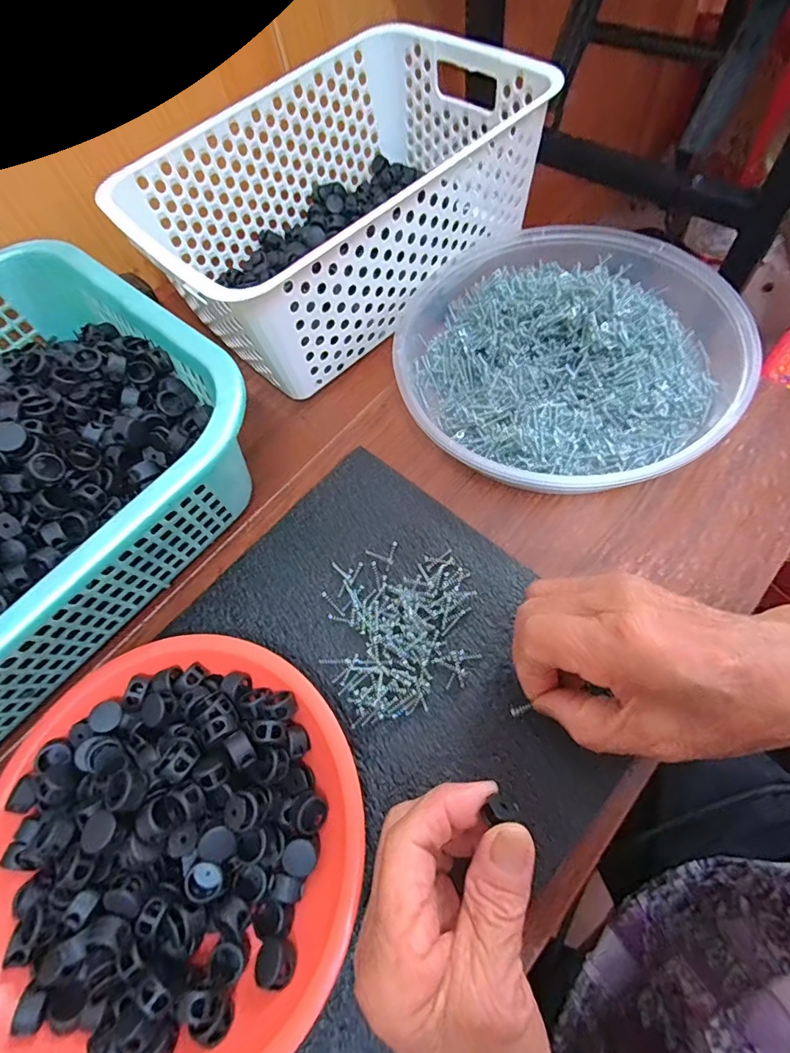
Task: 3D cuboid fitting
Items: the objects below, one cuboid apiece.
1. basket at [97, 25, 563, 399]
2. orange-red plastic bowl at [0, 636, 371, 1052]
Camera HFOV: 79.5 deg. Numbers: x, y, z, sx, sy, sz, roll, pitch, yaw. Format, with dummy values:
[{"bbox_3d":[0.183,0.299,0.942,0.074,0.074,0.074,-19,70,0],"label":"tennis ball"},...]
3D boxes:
[{"bbox_3d":[-0.048,-0.264,0.390,0.302,0.104,0.207,-43,66,-13],"label":"basket"},{"bbox_3d":[-0.114,0.149,0.227,0.194,0.039,0.183,-3,65,6],"label":"orange-red plastic bowl"}]

